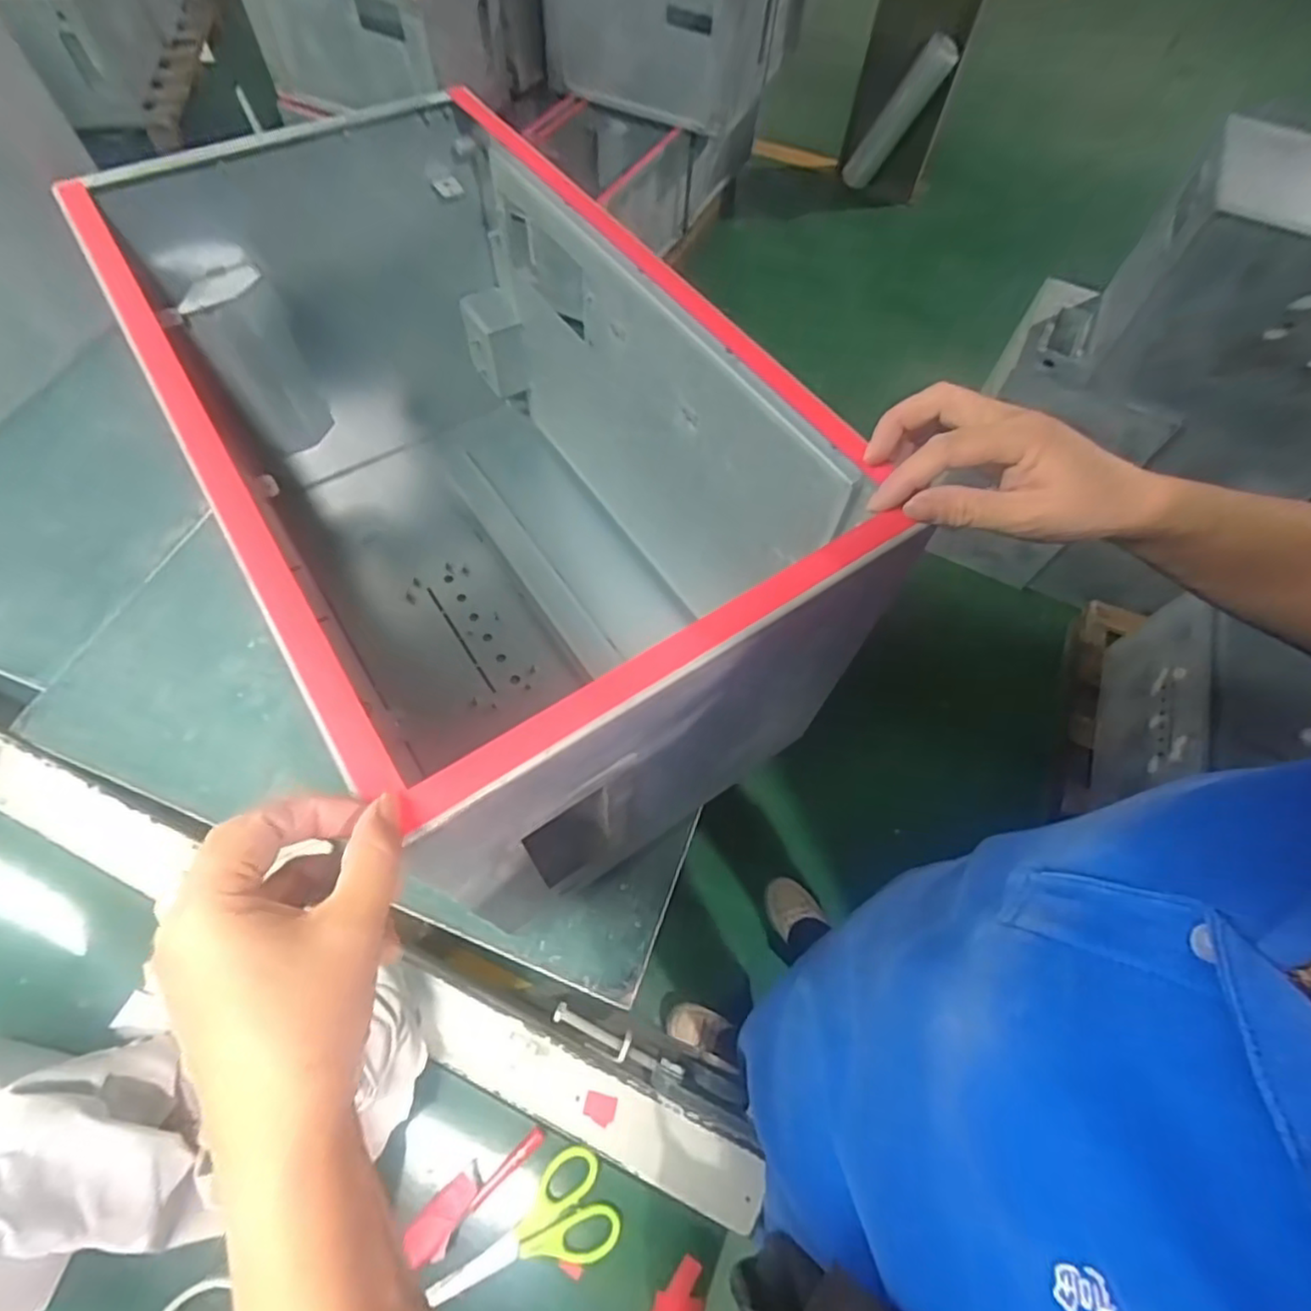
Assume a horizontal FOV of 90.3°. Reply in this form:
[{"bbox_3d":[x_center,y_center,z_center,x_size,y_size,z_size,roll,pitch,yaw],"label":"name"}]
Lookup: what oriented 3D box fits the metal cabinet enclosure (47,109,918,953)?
[{"bbox_3d":[-0.142,-0.135,0.526,0.294,0.326,0.567,-31,68,-16],"label":"metal cabinet enclosure"}]

